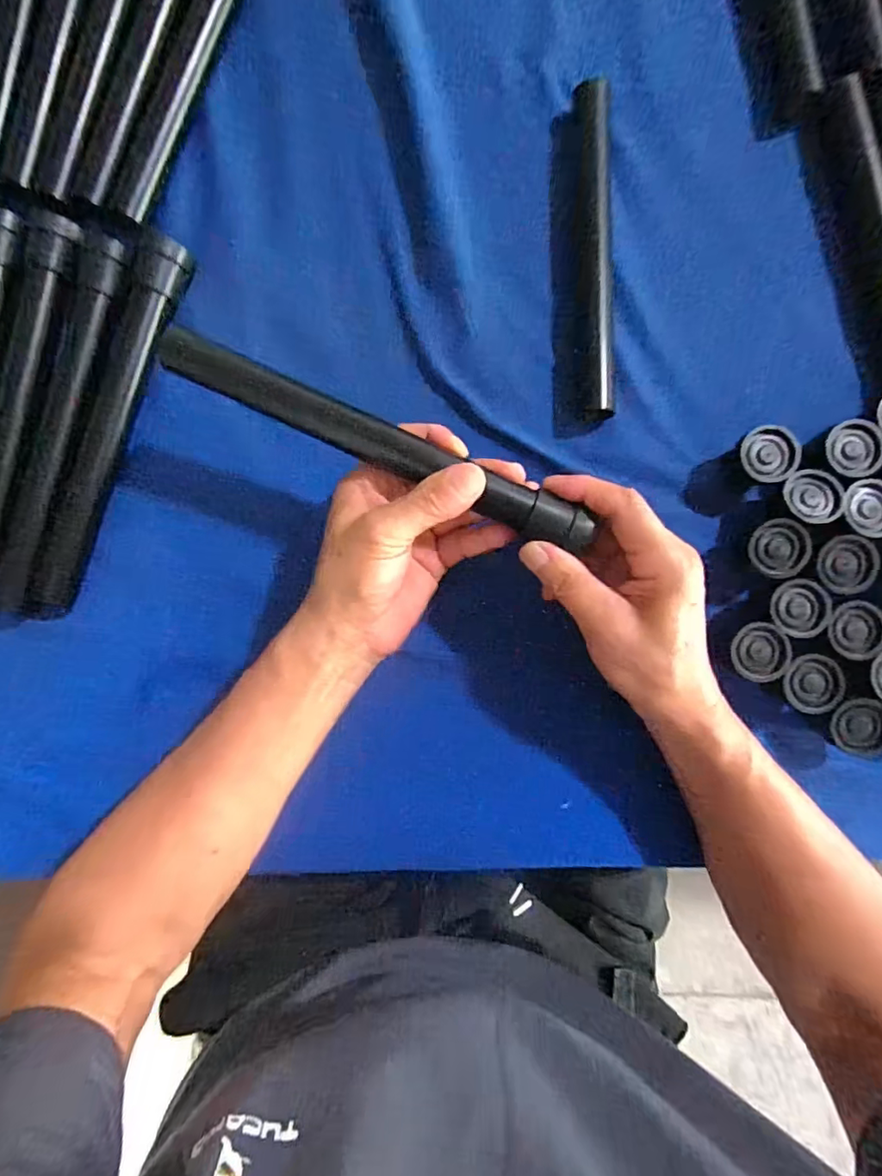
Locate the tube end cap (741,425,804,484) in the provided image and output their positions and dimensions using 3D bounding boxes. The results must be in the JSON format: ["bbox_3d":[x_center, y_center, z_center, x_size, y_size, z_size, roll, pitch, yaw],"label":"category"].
[{"bbox_3d":[0.205,-0.084,0.339,0.030,0.010,0.035,-4,88,1],"label":"tube end cap"}]

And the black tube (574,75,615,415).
[{"bbox_3d":[0.104,-0.224,0.363,0.020,0.018,0.221,-1,88,1],"label":"black tube"}]

